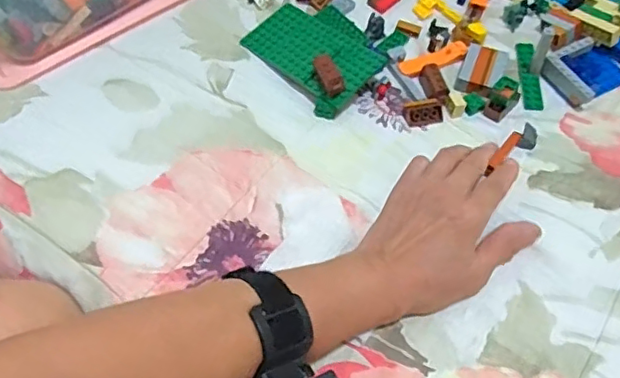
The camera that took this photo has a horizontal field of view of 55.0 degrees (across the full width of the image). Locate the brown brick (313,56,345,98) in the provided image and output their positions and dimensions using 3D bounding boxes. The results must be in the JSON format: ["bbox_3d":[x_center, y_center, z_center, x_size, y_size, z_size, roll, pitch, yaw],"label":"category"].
[{"bbox_3d":[0.016,-0.095,0.496,0.017,0.009,0.035,-26,80,-15],"label":"brown brick"}]

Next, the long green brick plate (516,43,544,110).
[{"bbox_3d":[0.198,-0.102,0.540,0.017,0.007,0.079,4,59,2],"label":"long green brick plate"}]

